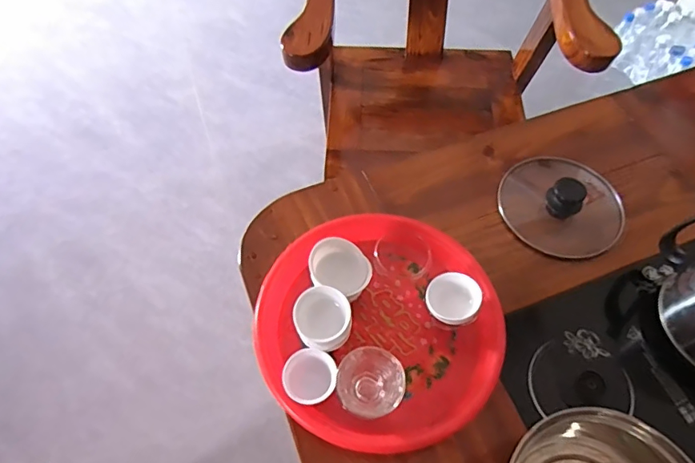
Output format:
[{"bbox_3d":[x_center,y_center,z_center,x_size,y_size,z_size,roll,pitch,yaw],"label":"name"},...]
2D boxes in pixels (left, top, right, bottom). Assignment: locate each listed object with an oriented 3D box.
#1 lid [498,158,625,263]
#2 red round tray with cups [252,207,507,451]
[{"bbox_3d":[0.270,-0.041,0.614,0.148,0.049,0.138,0,59,0],"label":"lid"},{"bbox_3d":[0.035,0.089,0.510,0.245,0.074,0.244,0,59,0],"label":"red round tray with cups"}]

